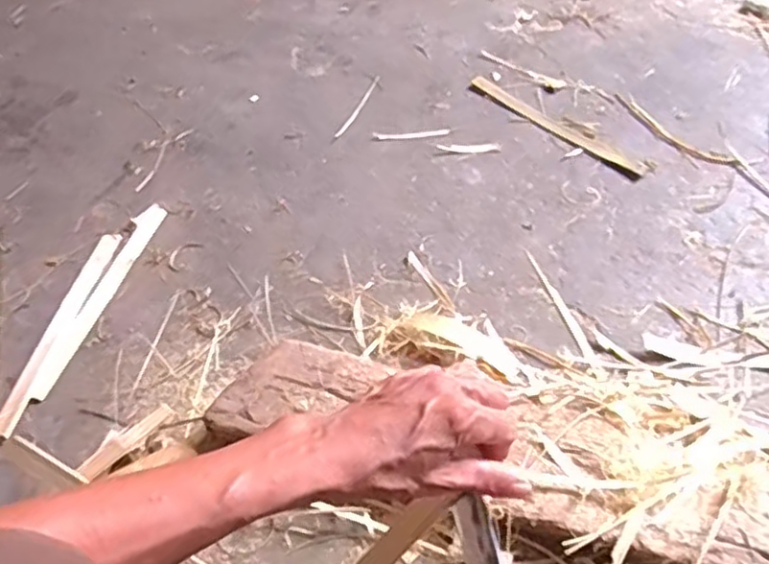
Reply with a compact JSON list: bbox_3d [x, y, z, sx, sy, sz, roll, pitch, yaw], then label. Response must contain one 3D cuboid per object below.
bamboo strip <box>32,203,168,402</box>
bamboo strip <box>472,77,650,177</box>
[{"bbox_3d":[-0.368,0.013,0.860,0.032,0.010,0.302,12,56,13],"label":"bamboo strip"},{"bbox_3d":[0.251,-0.234,0.985,0.026,0.005,0.308,-39,60,-21],"label":"bamboo strip"}]

